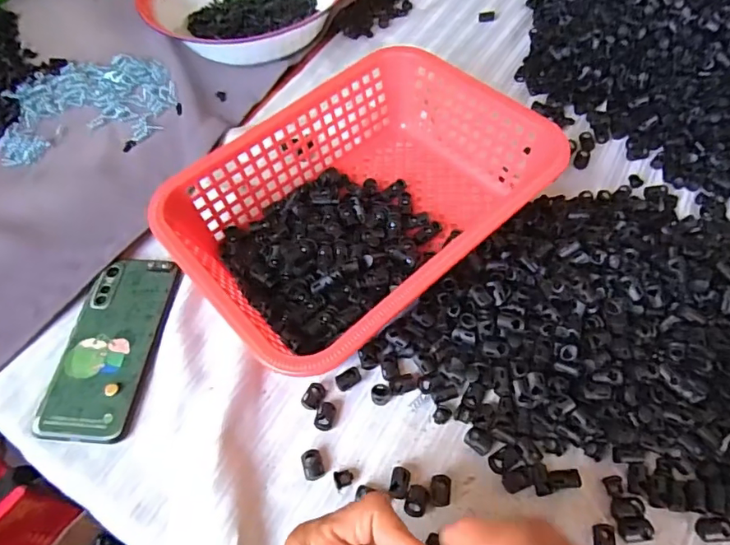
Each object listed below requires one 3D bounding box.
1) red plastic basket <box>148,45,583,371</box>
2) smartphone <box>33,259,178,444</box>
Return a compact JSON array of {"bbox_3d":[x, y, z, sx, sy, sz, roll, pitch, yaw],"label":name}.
[{"bbox_3d":[-0.004,-0.058,0.447,0.295,0.082,0.212,-38,64,-19],"label":"red plastic basket"},{"bbox_3d":[-0.216,0.058,0.433,0.074,0.010,0.161,4,59,6],"label":"smartphone"}]

